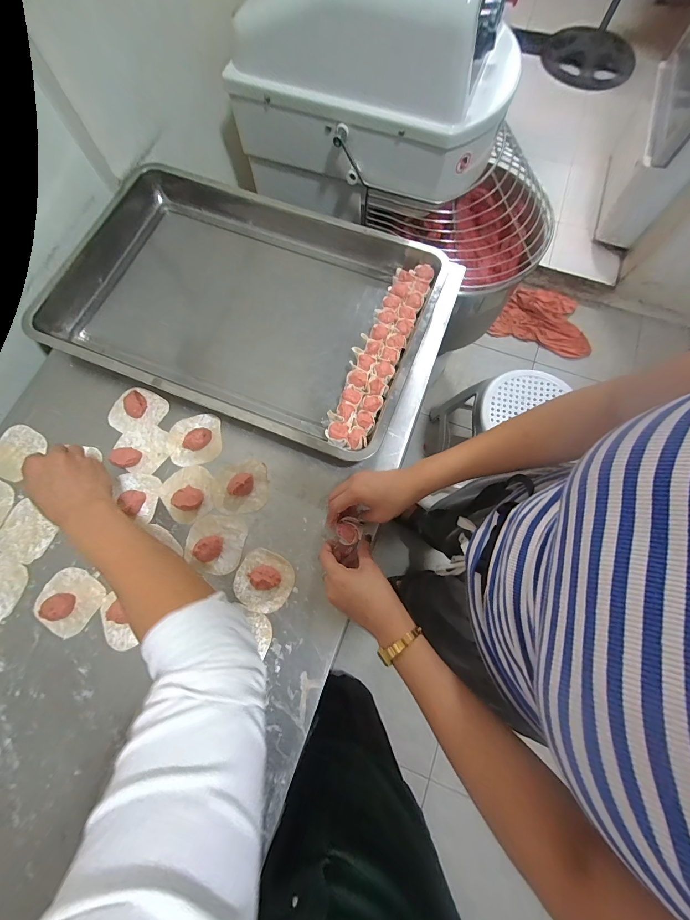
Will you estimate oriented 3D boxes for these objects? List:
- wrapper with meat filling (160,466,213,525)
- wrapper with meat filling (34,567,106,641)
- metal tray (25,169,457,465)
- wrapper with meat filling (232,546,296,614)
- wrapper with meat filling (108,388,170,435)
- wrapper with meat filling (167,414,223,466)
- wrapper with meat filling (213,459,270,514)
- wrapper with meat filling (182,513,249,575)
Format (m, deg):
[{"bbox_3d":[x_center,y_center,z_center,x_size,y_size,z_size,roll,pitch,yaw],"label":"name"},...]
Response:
[{"bbox_3d":[-0.227,0.046,0.479,0.072,0.018,0.077,0,74,0],"label":"wrapper with meat filling"},{"bbox_3d":[-0.376,0.190,0.446,0.082,0.019,0.076,32,76,9],"label":"wrapper with meat filling"},{"bbox_3d":[-0.183,-0.268,0.555,0.625,0.052,0.393,21,75,6],"label":"metal tray"},{"bbox_3d":[-0.111,0.162,0.444,0.076,0.024,0.075,0,74,0],"label":"wrapper with meat filling"},{"bbox_3d":[-0.326,-0.078,0.515,0.078,0.017,0.076,29,76,8],"label":"wrapper with meat filling"},{"bbox_3d":[-0.232,-0.034,0.504,0.080,0.019,0.075,0,74,0],"label":"wrapper with meat filling"},{"bbox_3d":[-0.154,0.037,0.479,0.079,0.025,0.075,0,74,0],"label":"wrapper with meat filling"},{"bbox_3d":[-0.183,0.113,0.457,0.079,0.023,0.080,13,74,4],"label":"wrapper with meat filling"}]

